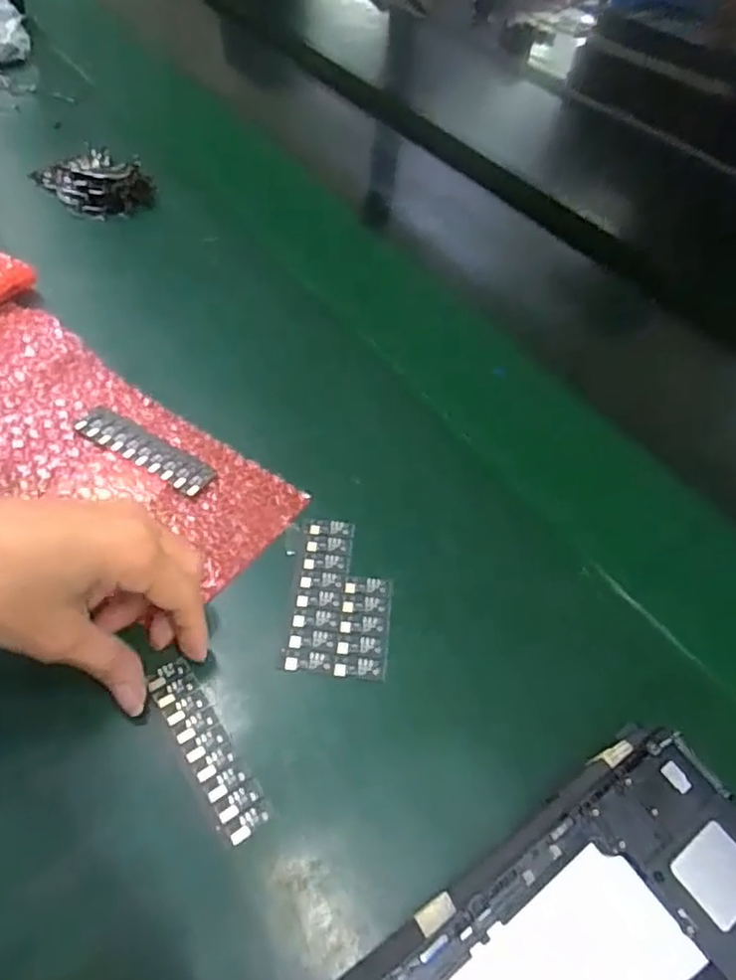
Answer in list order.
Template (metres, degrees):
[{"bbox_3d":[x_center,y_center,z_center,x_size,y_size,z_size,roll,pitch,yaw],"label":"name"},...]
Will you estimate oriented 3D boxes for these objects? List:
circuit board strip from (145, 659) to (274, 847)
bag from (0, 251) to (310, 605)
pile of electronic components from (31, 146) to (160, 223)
[{"bbox_3d":[-0.075,0.117,0.295,0.022,0.004,0.088,-27,58,-26],"label":"circuit board strip"},{"bbox_3d":[-0.217,-0.060,0.410,0.373,0.030,0.138,36,53,20],"label":"bag"},{"bbox_3d":[-0.252,-0.287,0.600,0.084,0.021,0.107,-33,62,-31],"label":"pile of electronic components"}]

